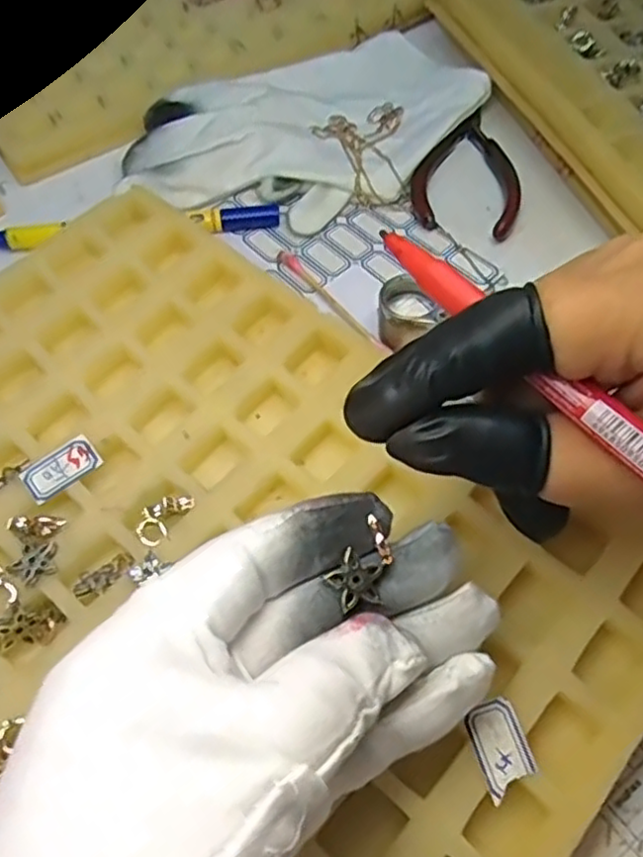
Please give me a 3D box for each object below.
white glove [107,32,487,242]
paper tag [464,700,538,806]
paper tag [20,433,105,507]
[{"bbox_3d":[-0.004,-0.139,0.321,0.170,0.014,0.099,-22,61,-12],"label":"white glove"},{"bbox_3d":[0.047,0.083,0.177,0.013,0.004,0.021,-19,59,-4],"label":"paper tag"},{"bbox_3d":[-0.085,0.013,0.224,0.024,0.004,0.014,-36,75,-17],"label":"paper tag"}]

